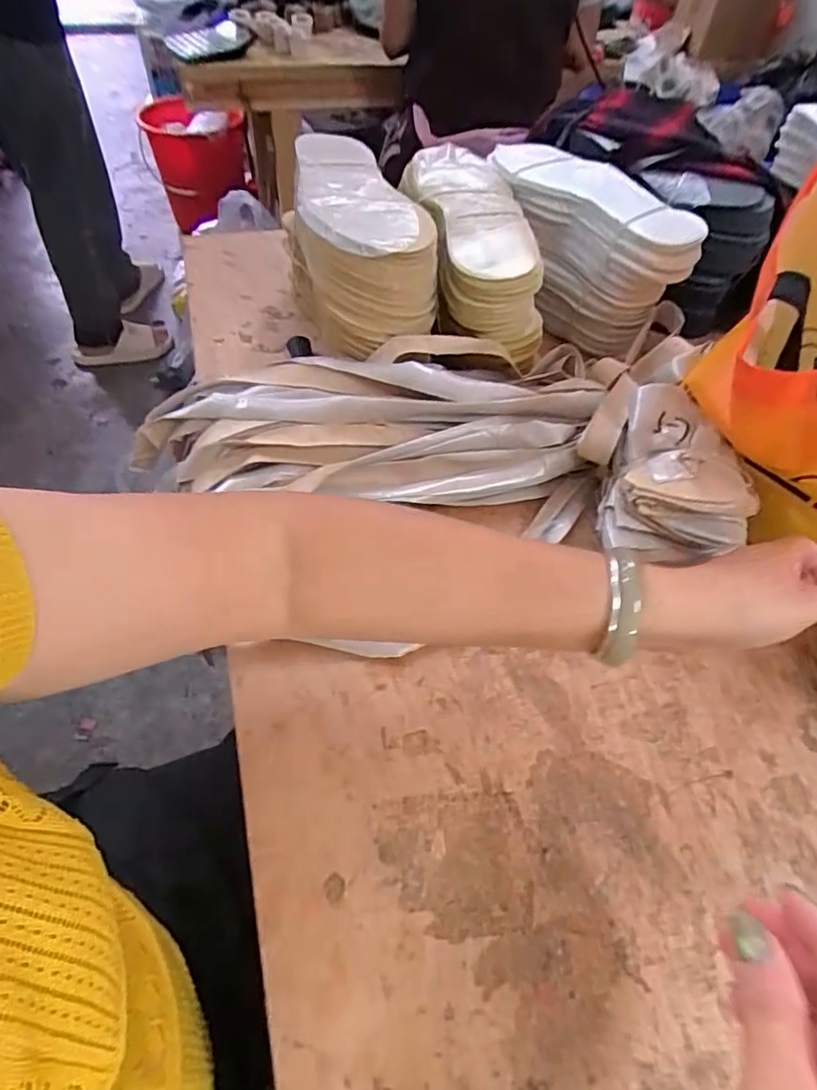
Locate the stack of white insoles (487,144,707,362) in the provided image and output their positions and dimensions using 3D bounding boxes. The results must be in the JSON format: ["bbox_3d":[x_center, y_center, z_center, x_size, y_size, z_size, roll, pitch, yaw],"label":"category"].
[{"bbox_3d":[0.181,-0.320,0.634,0.110,0.131,0.242,-24,59,-20],"label":"stack of white insoles"}]

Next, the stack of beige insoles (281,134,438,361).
[{"bbox_3d":[-0.048,-0.298,0.554,0.109,0.096,0.246,-8,55,-10],"label":"stack of beige insoles"}]

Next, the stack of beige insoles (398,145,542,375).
[{"bbox_3d":[0.064,-0.288,0.573,0.110,0.093,0.217,-4,55,-8],"label":"stack of beige insoles"}]

